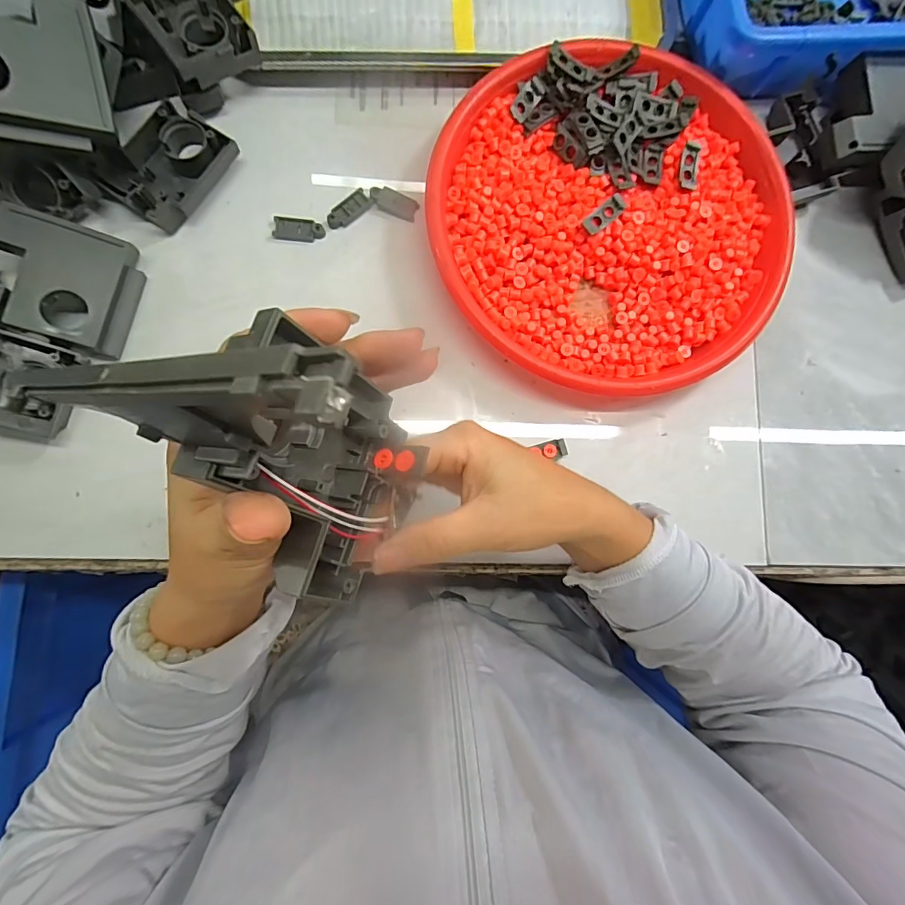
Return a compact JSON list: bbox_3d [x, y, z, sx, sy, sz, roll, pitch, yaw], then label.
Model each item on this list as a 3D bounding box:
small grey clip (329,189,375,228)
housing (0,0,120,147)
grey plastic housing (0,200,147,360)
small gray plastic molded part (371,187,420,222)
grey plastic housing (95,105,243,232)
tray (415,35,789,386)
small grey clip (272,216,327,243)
[{"bbox_3d":[-0.074,-0.176,0.329,0.037,0.004,0.014,-44,89,-6],"label":"small grey clip"},{"bbox_3d":[-0.241,-0.218,0.261,0.075,0.034,0.071,-9,100,-34],"label":"housing"},{"bbox_3d":[-0.248,-0.107,0.290,0.074,0.025,0.075,13,90,-18],"label":"grey plastic housing"},{"bbox_3d":[-0.042,-0.181,0.332,0.035,0.005,0.014,26,84,-2],"label":"small gray plastic molded part"},{"bbox_3d":[-0.192,-0.195,0.315,0.058,0.019,0.078,39,84,0],"label":"grey plastic housing"},{"bbox_3d":[0.110,-0.165,0.328,0.246,0.030,0.234,0,85,-4],"label":"tray"},{"bbox_3d":[-0.110,-0.160,0.326,0.036,0.004,0.016,5,85,-4],"label":"small grey clip"}]

